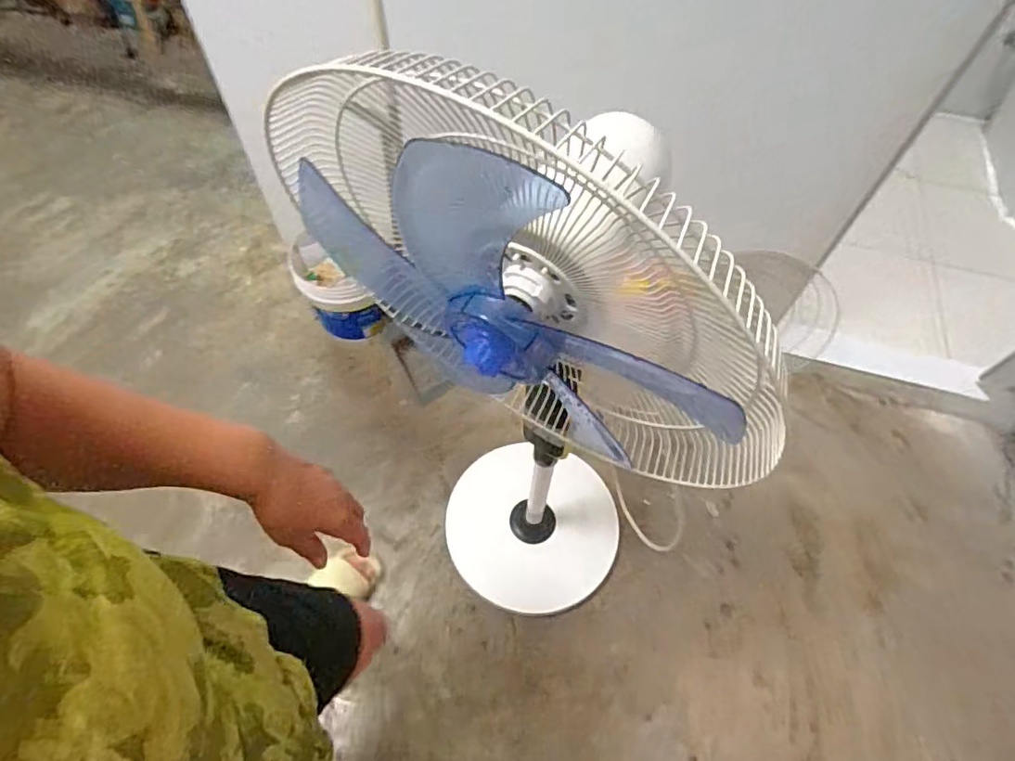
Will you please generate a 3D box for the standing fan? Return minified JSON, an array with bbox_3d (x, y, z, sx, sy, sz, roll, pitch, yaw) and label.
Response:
[{"bbox_3d":[0.063,0.077,0.827,0.349,1.081,0.396,-38,69,-21],"label":"standing fan"}]

